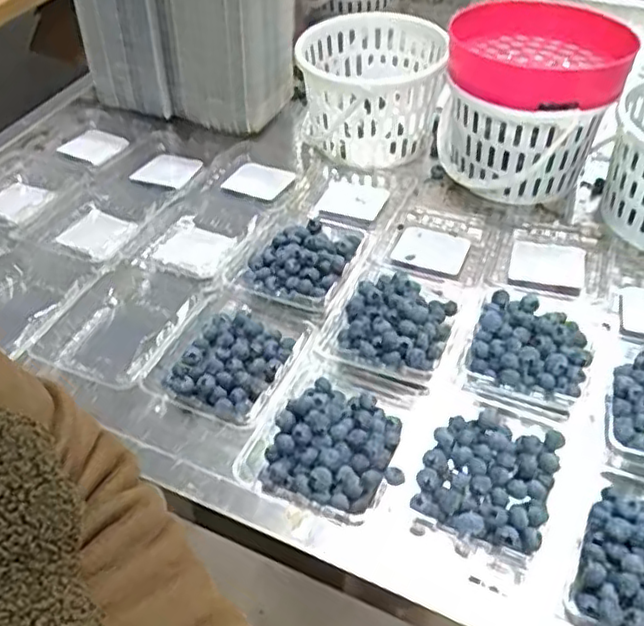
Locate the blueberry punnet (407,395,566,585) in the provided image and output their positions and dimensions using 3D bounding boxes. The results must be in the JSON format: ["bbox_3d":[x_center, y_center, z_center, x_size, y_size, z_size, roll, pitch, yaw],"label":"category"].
[{"bbox_3d":[0.121,0.124,0.492,0.091,0.037,0.118,20,45,18],"label":"blueberry punnet"}]

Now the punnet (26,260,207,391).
[{"bbox_3d":[-0.188,0.021,0.622,0.115,0.061,0.126,21,45,19],"label":"punnet"}]

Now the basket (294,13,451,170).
[{"bbox_3d":[0.056,-0.271,0.799,0.153,0.125,0.153,0,42,-4],"label":"basket"}]

